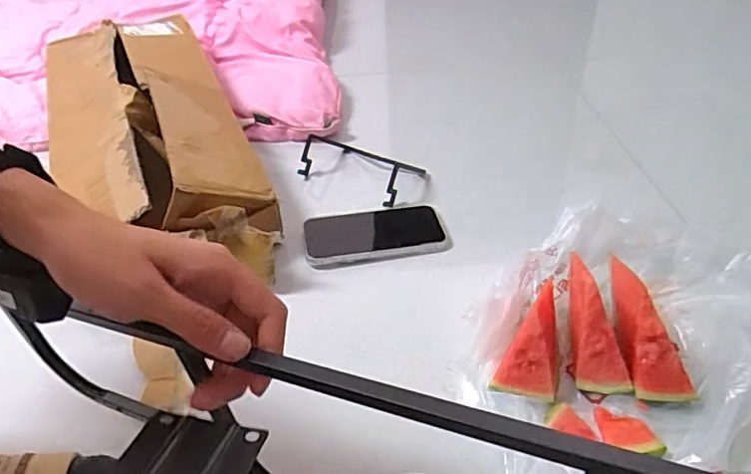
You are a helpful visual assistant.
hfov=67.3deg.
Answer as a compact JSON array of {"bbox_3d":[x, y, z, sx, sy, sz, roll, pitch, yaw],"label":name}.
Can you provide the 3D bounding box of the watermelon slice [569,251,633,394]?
[{"bbox_3d":[0.180,0.077,0.469,0.033,0.118,0.026,-18,7,-19],"label":"watermelon slice"}]

